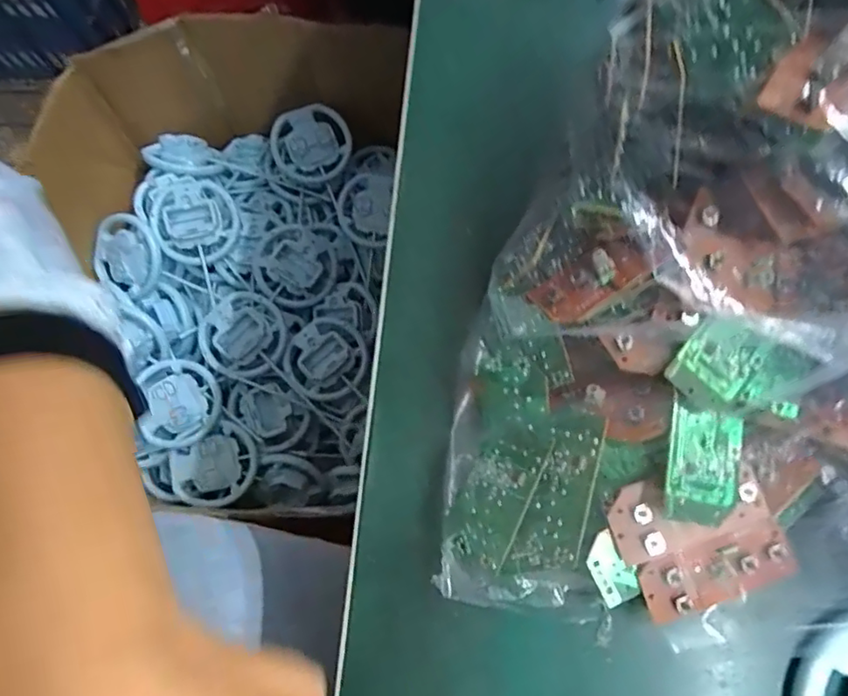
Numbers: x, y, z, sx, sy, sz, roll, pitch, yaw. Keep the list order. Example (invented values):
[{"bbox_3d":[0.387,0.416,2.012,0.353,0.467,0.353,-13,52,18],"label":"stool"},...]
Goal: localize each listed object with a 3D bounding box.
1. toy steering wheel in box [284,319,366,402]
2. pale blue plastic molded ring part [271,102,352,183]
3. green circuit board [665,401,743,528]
[{"bbox_3d":[-0.122,0.011,0.690,0.098,0.015,0.100,-1,74,2],"label":"toy steering wheel in box"},{"bbox_3d":[-0.152,-0.272,0.752,0.106,0.033,0.098,-25,100,5],"label":"pale blue plastic molded ring part"},{"bbox_3d":[0.110,0.047,0.217,0.032,0.005,0.043,15,85,-9],"label":"green circuit board"}]

